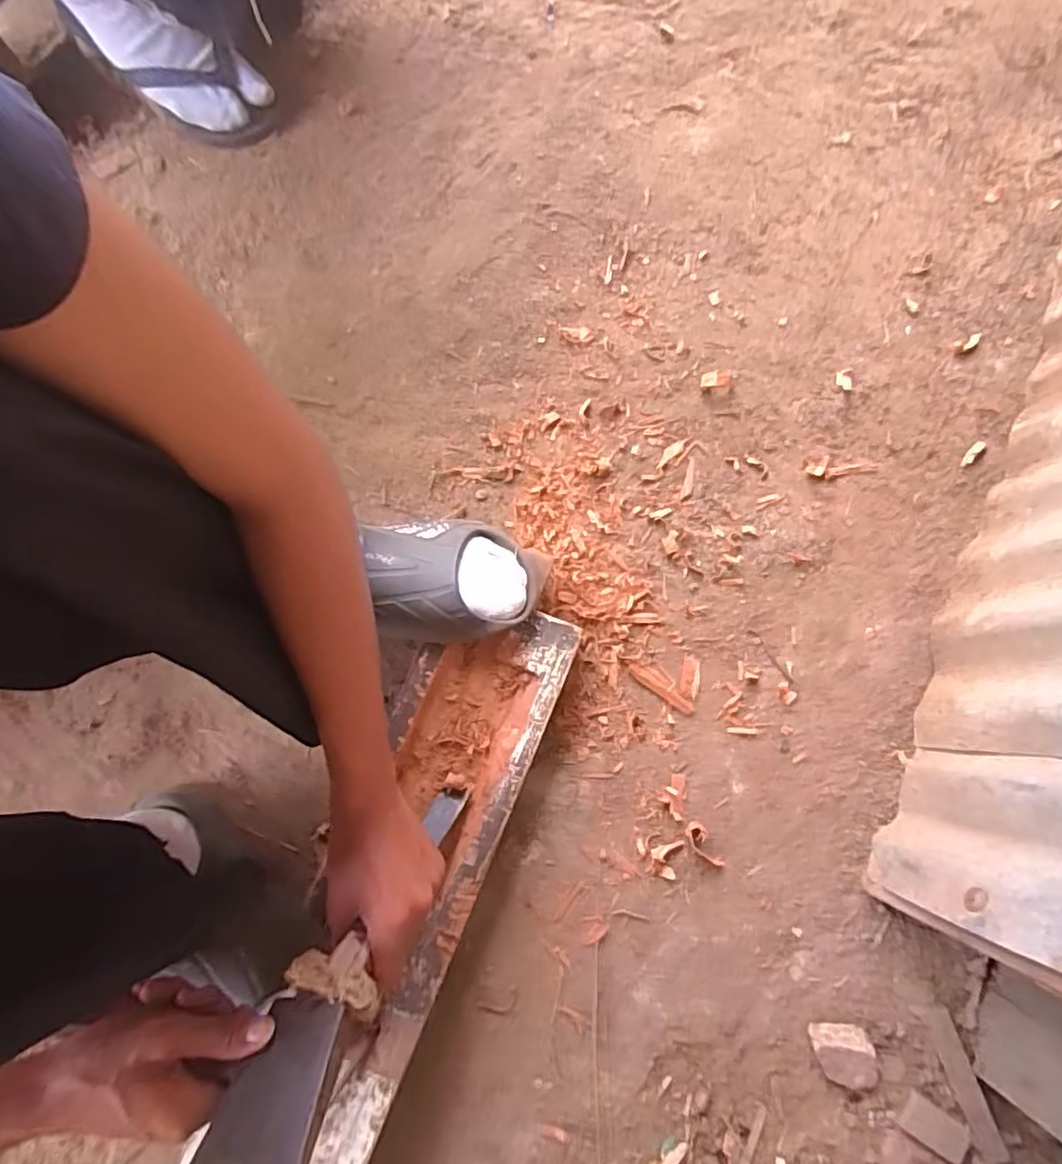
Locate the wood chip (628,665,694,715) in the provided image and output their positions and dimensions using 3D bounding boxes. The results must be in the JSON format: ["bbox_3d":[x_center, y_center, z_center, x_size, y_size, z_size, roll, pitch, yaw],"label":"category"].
[{"bbox_3d":[0.133,0.109,0.639,0.076,0.004,0.014,37,82,8],"label":"wood chip"}]

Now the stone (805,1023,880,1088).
[{"bbox_3d":[0.283,0.430,0.565,0.053,0.018,0.050,0,78,1],"label":"stone"}]

